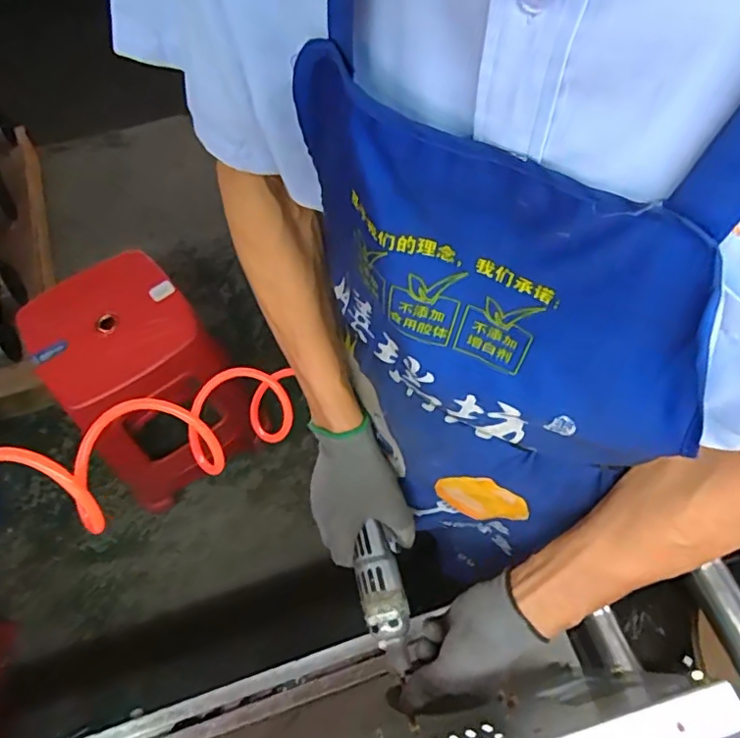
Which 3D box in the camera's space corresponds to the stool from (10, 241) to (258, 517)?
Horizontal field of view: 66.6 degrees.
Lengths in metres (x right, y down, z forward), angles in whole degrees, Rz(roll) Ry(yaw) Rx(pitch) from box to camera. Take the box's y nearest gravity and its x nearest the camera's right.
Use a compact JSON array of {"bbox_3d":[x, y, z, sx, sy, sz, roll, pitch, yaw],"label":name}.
[{"bbox_3d":[-0.495,0.036,1.255,0.302,0.455,0.313,-40,69,-18],"label":"stool"}]

